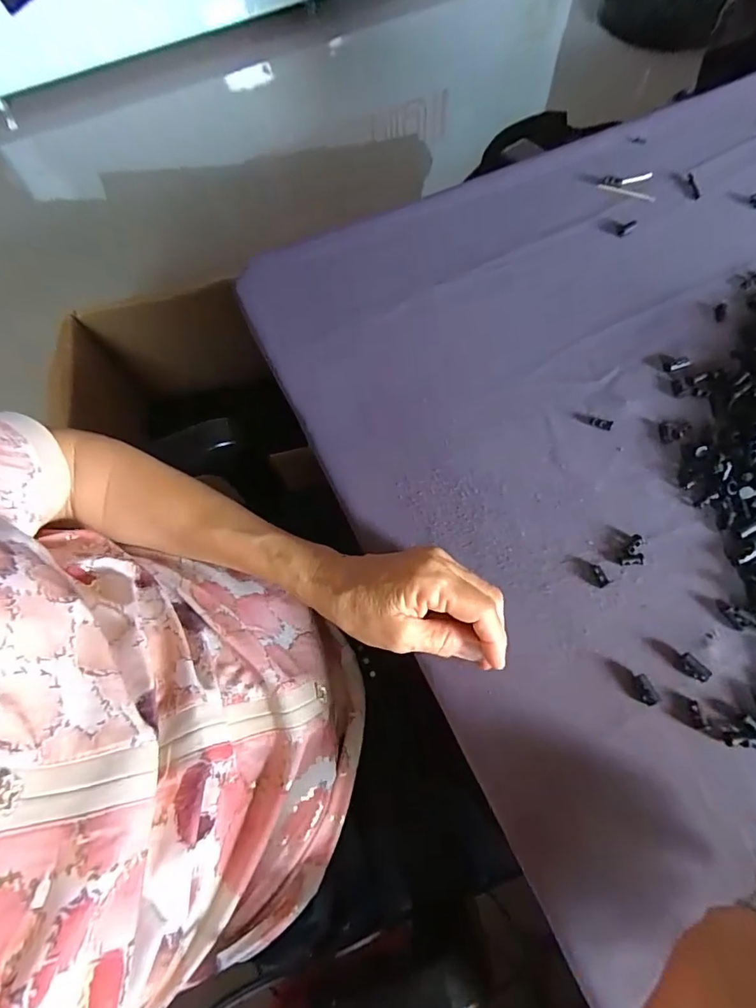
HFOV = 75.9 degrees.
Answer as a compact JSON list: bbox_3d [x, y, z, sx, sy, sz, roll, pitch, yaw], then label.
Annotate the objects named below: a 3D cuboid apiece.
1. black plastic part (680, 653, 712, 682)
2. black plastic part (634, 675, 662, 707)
[{"bbox_3d":[0.203,0.105,0.310,0.011,0.004,0.018,-40,70,-14],"label":"black plastic part"},{"bbox_3d":[0.169,0.117,0.305,0.008,0.010,0.018,-14,66,-4],"label":"black plastic part"}]

